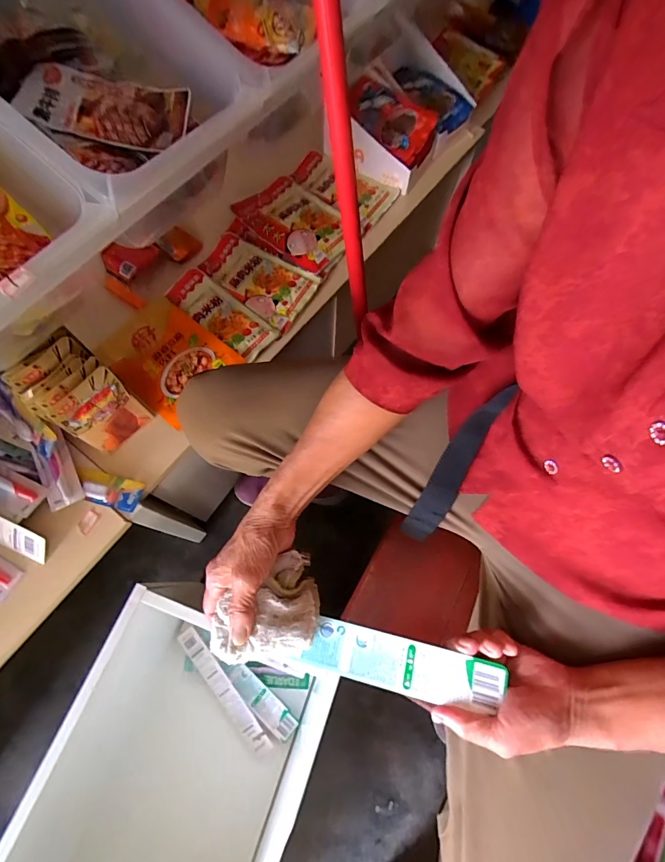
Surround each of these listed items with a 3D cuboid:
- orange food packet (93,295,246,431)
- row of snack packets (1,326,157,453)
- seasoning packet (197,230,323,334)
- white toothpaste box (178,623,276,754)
[{"bbox_3d":[-0.260,-0.119,0.582,0.193,0.009,0.145,40,73,14],"label":"orange food packet"},{"bbox_3d":[-0.307,-0.039,0.480,0.071,0.140,0.090,36,72,13],"label":"row of snack packets"},{"bbox_3d":[-0.129,-0.266,0.649,0.211,0.012,0.117,37,72,13],"label":"seasoning packet"},{"bbox_3d":[-0.190,0.447,0.659,0.036,0.021,0.234,-39,74,-15],"label":"white toothpaste box"}]

